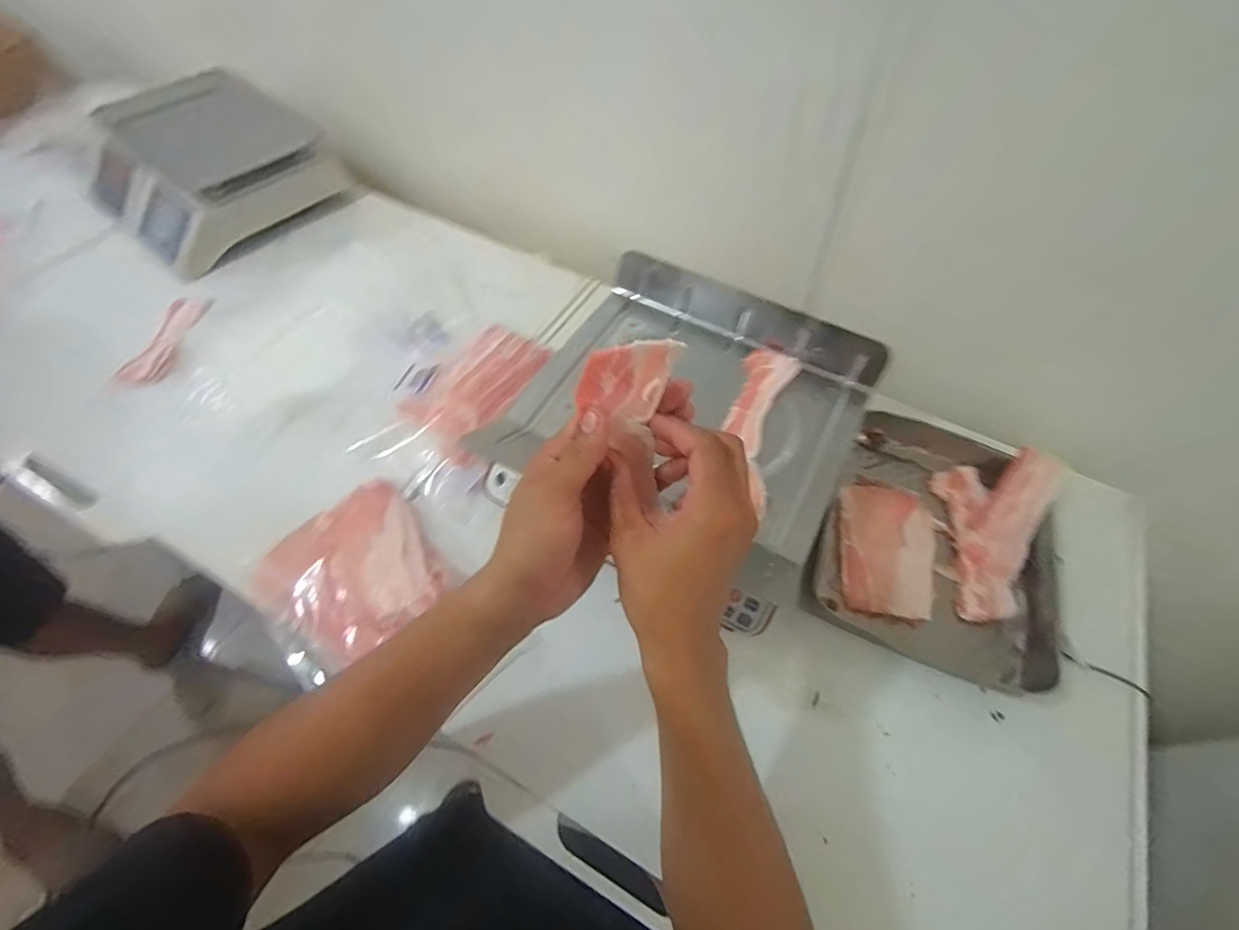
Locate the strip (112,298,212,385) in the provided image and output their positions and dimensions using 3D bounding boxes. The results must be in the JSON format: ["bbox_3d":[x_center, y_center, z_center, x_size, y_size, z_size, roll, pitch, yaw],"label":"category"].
[{"bbox_3d":[-0.650,-0.181,0.767,0.058,0.024,0.169,14,56,6],"label":"strip"}]

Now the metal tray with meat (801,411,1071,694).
[{"bbox_3d":[0.374,0.082,0.618,0.236,0.049,0.299,25,58,14],"label":"metal tray with meat"}]

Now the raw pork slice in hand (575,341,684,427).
[{"bbox_3d":[0.005,-0.054,0.320,0.051,0.063,0.008,13,40,-22],"label":"raw pork slice in hand"}]

